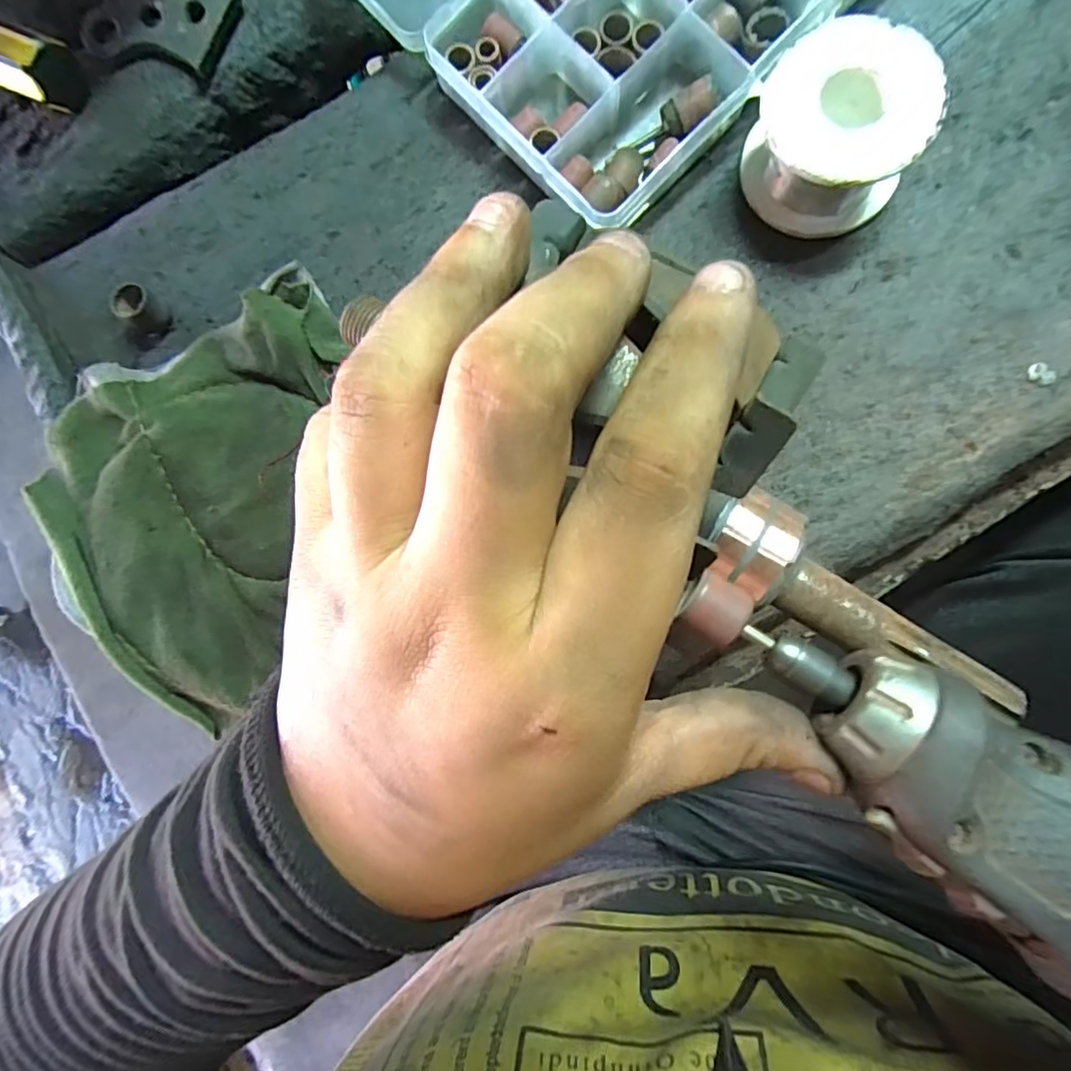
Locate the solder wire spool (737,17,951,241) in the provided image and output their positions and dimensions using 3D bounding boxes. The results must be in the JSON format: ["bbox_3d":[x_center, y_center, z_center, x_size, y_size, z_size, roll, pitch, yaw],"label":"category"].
[{"bbox_3d":[0.099,-0.133,0.183,0.052,0.029,0.052,0,86,8],"label":"solder wire spool"}]

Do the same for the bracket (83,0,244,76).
[{"bbox_3d":[-0.145,-0.202,0.215,0.057,0.007,0.036,11,88,8],"label":"bracket"}]

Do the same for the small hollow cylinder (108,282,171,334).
[{"bbox_3d":[-0.149,-0.086,0.210,0.014,0.014,0.013,0,86,8],"label":"small hollow cylinder"}]

